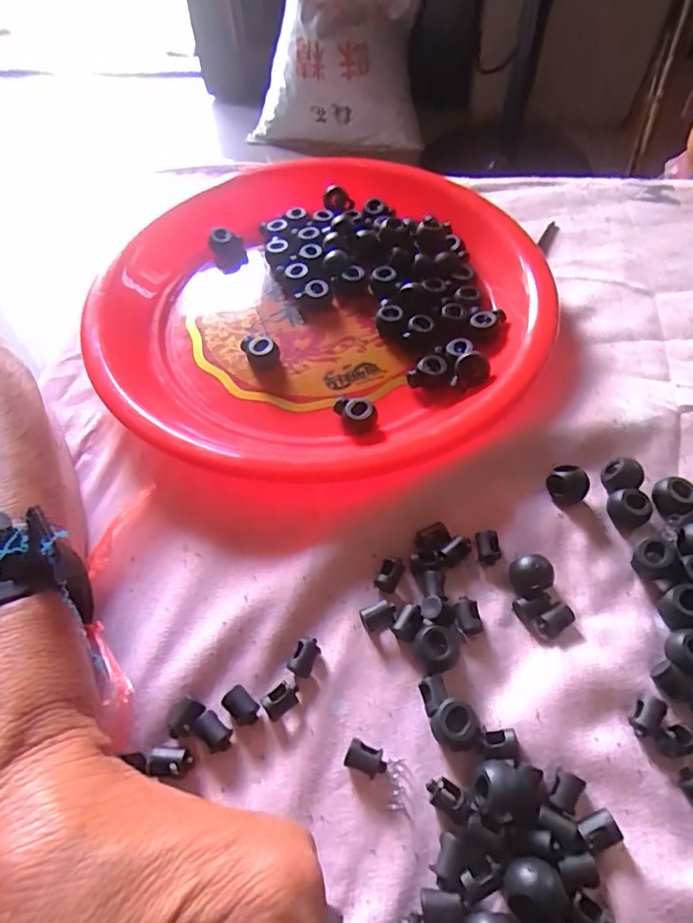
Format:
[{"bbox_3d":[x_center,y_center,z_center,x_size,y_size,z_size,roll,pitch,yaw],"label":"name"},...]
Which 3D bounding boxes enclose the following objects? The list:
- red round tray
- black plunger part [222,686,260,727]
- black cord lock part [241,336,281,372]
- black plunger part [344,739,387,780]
[{"bbox_3d":[-0.019,-0.099,0.306,0.254,0.031,0.255,-1,57,2],"label":"red round tray"},{"bbox_3d":[-0.040,0.094,0.201,0.014,0.006,0.010,37,66,24],"label":"black plunger part"},{"bbox_3d":[-0.047,-0.060,0.292,0.019,0.016,0.017,-14,57,-7],"label":"black cord lock part"},{"bbox_3d":[0.007,0.109,0.191,0.014,0.008,0.009,20,60,15],"label":"black plunger part"}]

